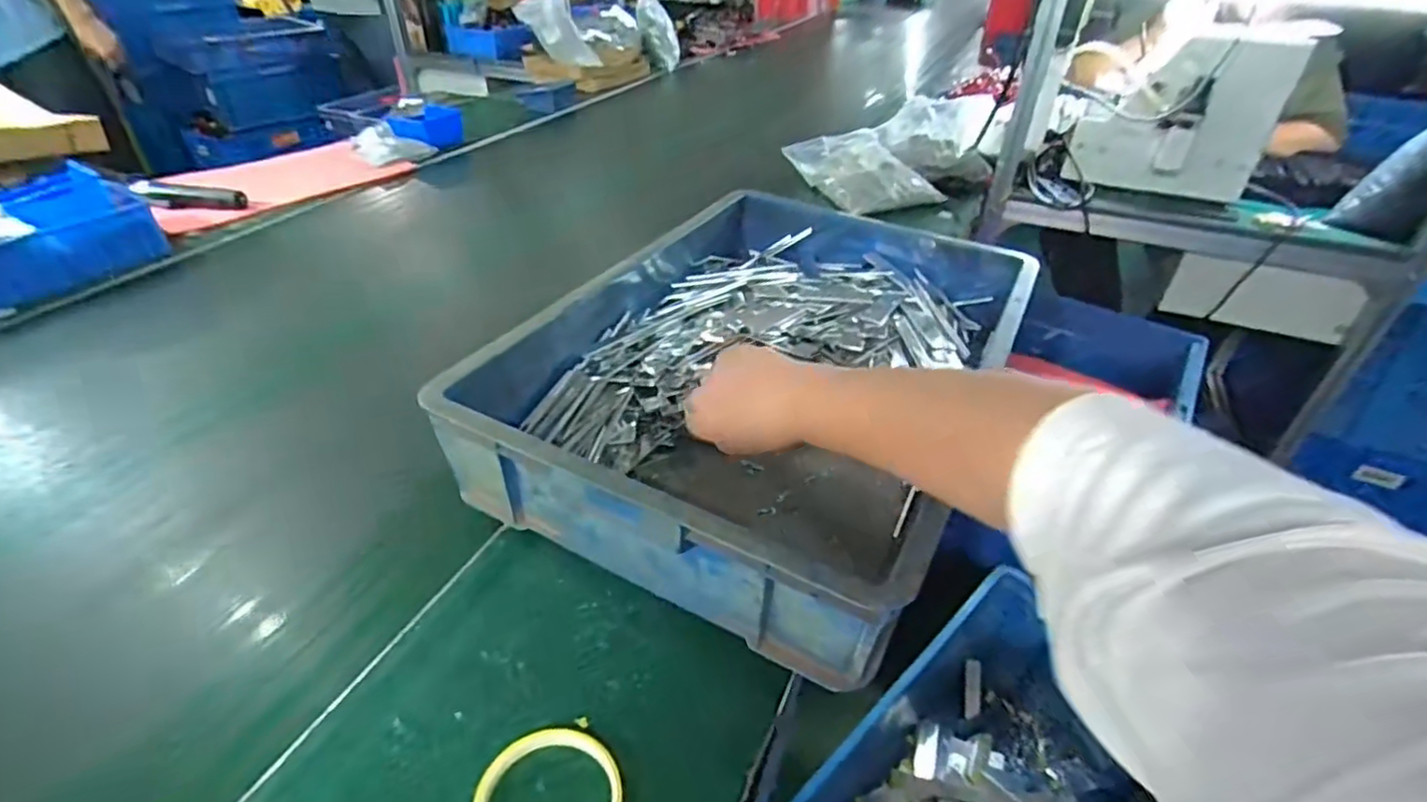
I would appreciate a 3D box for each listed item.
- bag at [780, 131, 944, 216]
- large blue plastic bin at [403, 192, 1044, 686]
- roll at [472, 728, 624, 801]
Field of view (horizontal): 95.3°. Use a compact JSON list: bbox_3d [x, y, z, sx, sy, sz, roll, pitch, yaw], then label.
[{"bbox_3d":[0.299,-0.464,1.315,0.215,0.065,0.273,-13,40,-18],"label":"bag"},{"bbox_3d":[0.071,-0.055,0.705,0.423,0.131,0.611,21,43,22],"label":"large blue plastic bin"},{"bbox_3d":[-0.103,0.252,0.409,0.089,0.018,0.085,2,39,-1],"label":"roll"}]

